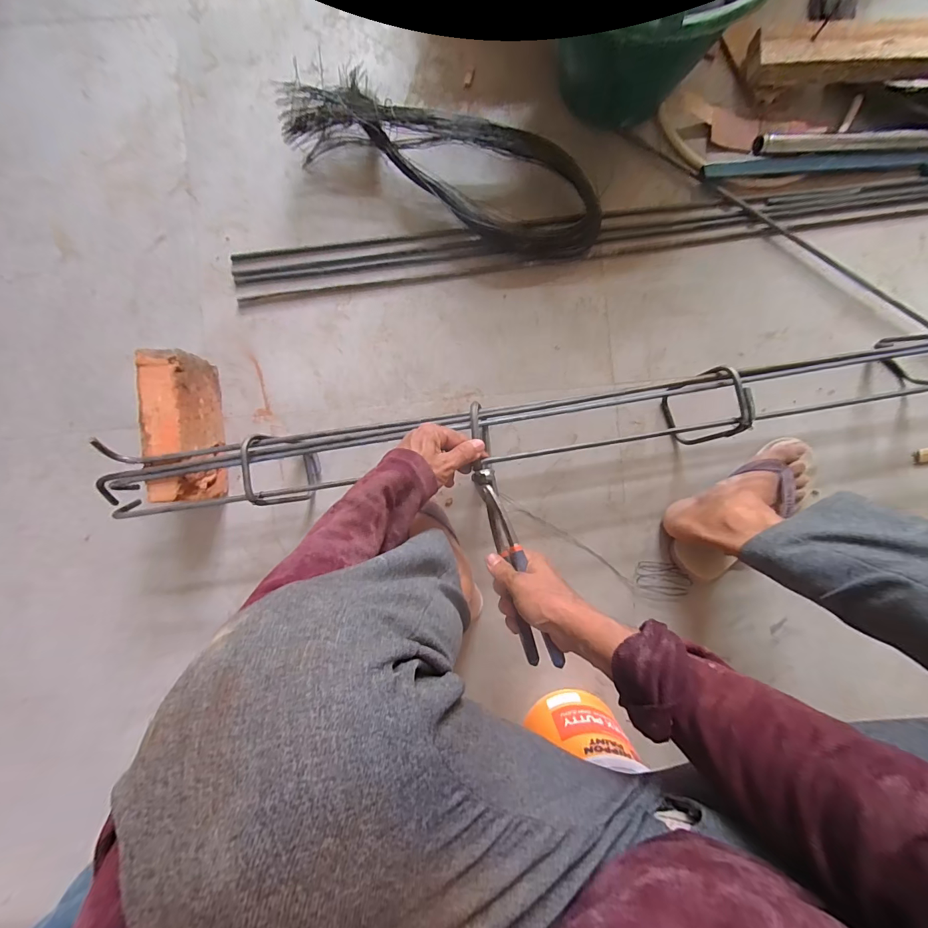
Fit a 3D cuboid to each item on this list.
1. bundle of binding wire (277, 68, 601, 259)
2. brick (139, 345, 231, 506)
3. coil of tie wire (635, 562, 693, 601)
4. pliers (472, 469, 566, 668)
[{"bbox_3d":[-0.028,-0.425,0.572,0.476,0.065,0.138,21,90,0],"label":"bundle of binding wire"},{"bbox_3d":[-0.377,-0.048,0.542,0.049,0.104,0.192,-7,90,0],"label":"brick"},{"bbox_3d":[0.301,0.179,0.600,0.074,0.013,0.057,1,90,0],"label":"coil of tie wire"},{"bbox_3d":[0.055,0.110,0.444,0.033,0.046,0.220,-17,78,0],"label":"pliers"}]

